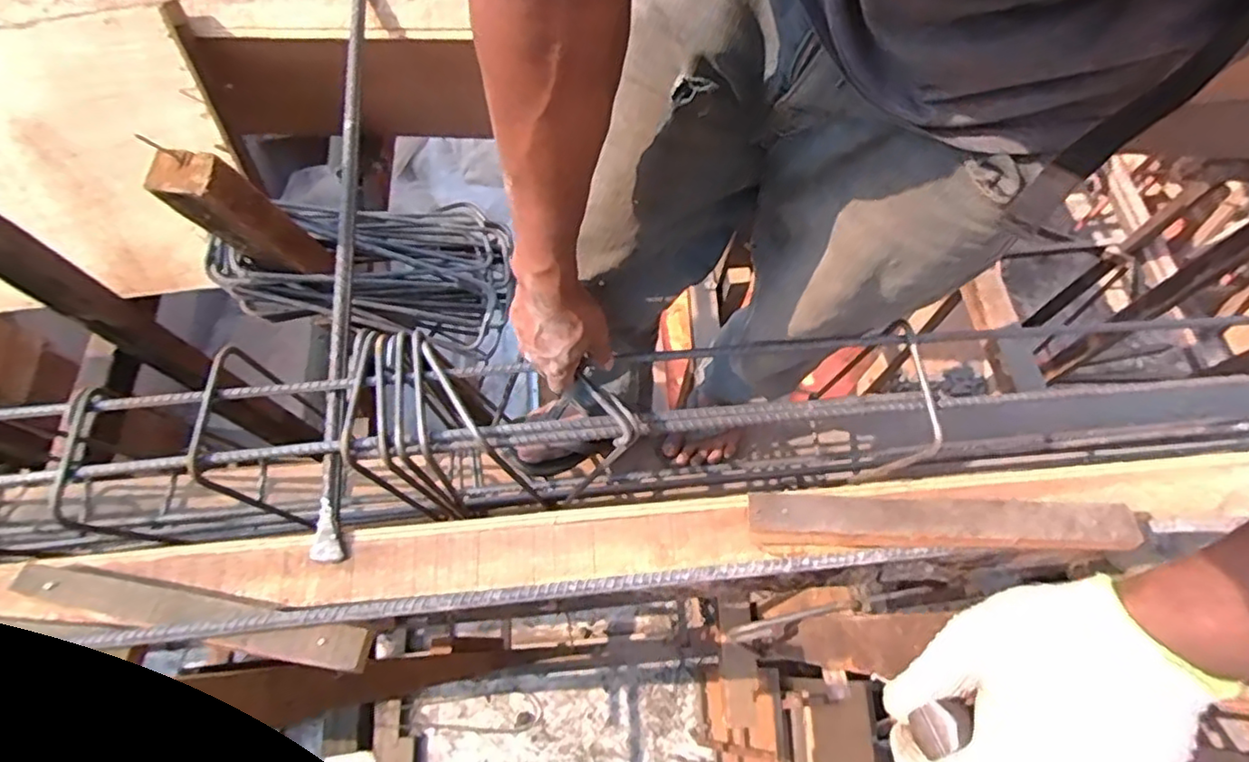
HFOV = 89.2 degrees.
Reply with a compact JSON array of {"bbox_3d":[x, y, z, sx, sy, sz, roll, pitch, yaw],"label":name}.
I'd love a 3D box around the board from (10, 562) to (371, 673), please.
[{"bbox_3d":[-0.396,0.212,0.575,0.337,0.021,0.038,10,67,5],"label":"board"}]

